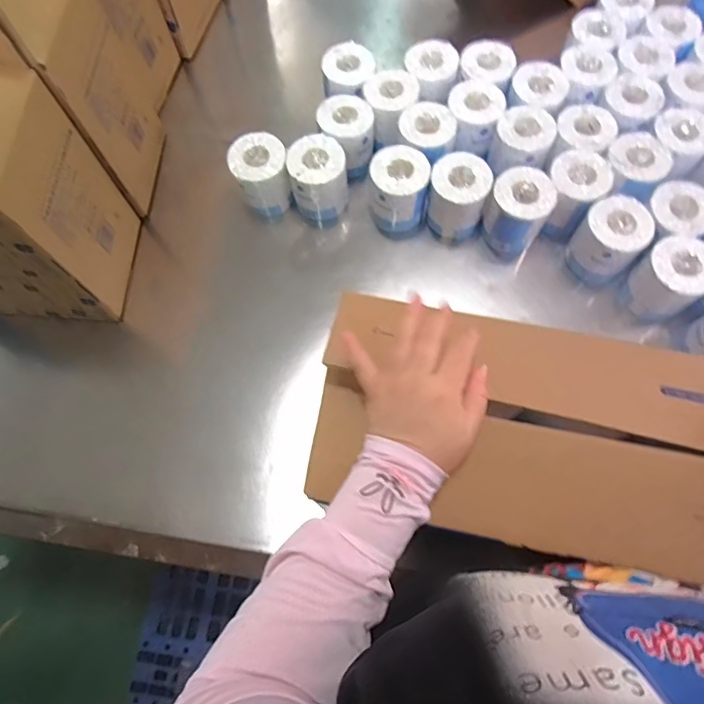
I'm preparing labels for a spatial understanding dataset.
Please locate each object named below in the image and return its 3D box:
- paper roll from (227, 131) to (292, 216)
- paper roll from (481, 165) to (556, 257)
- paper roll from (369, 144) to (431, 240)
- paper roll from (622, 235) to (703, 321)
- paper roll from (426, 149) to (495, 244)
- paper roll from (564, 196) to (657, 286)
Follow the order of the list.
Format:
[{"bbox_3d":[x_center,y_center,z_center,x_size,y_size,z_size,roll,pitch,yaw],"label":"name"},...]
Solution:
[{"bbox_3d":[-0.159,-0.308,0.899,0.093,0.117,0.102,0,70,1],"label":"paper roll"},{"bbox_3d":[0.280,-0.236,0.855,0.095,0.112,0.093,0,70,1],"label":"paper roll"},{"bbox_3d":[0.080,-0.280,0.882,0.099,0.119,0.104,-1,70,0],"label":"paper roll"},{"bbox_3d":[0.505,-0.112,0.806,0.097,0.110,0.101,0,70,1],"label":"paper roll"},{"bbox_3d":[0.182,-0.264,0.871,0.095,0.114,0.097,0,70,1],"label":"paper roll"},{"bbox_3d":[0.422,-0.183,0.833,0.109,0.104,0.099,-43,75,-14],"label":"paper roll"}]

